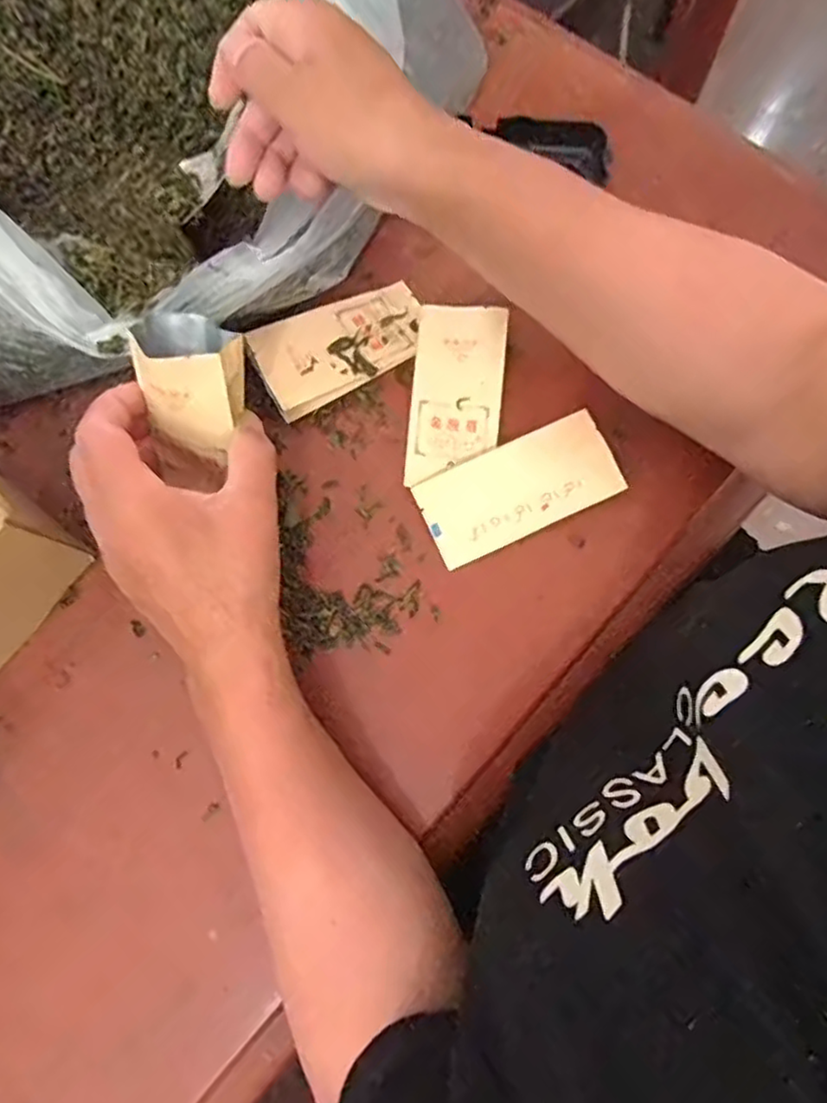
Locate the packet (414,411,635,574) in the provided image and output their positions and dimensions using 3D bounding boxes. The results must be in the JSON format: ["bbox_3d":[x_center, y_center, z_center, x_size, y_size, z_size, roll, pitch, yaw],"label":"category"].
[{"bbox_3d":[0.059,-0.036,0.382,0.108,0.005,0.053,-25,86,3],"label":"packet"}]

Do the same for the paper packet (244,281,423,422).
[{"bbox_3d":[-0.041,-0.124,0.401,0.103,0.022,0.052,-29,80,-6],"label":"paper packet"}]

